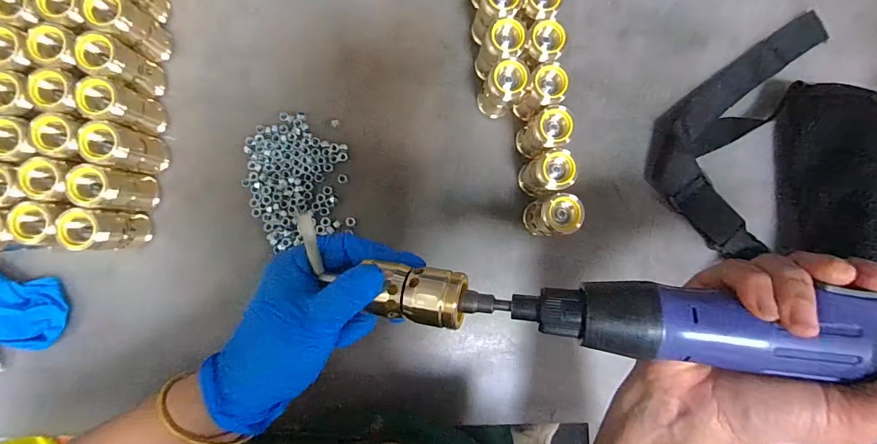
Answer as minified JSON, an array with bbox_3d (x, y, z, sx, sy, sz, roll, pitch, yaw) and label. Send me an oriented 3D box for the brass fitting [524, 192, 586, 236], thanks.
[{"bbox_3d":[0.095,-0.005,0.342,0.033,0.072,0.031,0,90,-5],"label":"brass fitting"}]

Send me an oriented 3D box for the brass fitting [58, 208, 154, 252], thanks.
[{"bbox_3d":[-0.259,0.006,0.326,0.028,0.069,0.029,2,89,-5],"label":"brass fitting"}]

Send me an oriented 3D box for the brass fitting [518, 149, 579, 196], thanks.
[{"bbox_3d":[0.089,-0.039,0.341,0.031,0.076,0.030,0,90,-5],"label":"brass fitting"}]

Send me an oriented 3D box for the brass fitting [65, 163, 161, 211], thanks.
[{"bbox_3d":[-0.253,-0.026,0.322,0.030,0.059,0.031,6,89,-5],"label":"brass fitting"}]

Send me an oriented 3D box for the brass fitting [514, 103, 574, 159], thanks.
[{"bbox_3d":[0.087,-0.073,0.340,0.025,0.078,0.029,-35,92,-4],"label":"brass fitting"}]

